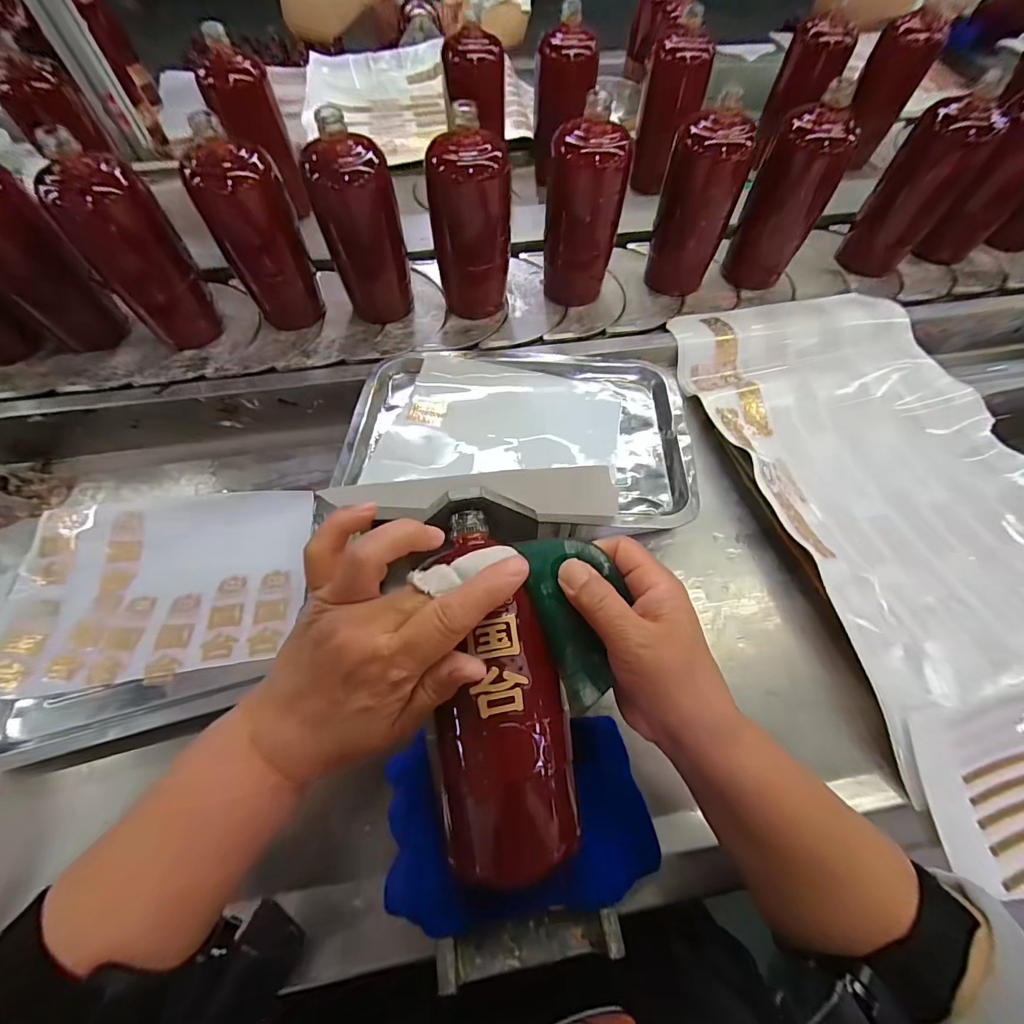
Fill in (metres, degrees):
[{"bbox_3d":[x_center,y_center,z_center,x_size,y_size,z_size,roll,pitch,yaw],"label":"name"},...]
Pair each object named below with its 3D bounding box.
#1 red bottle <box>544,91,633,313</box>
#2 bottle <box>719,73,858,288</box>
[{"bbox_3d":[0.079,-0.329,0.486,0.073,0.168,0.079,-30,68,-14],"label":"red bottle"},{"bbox_3d":[0.326,-0.369,0.511,0.071,0.168,0.059,-5,64,-3],"label":"bottle"}]

